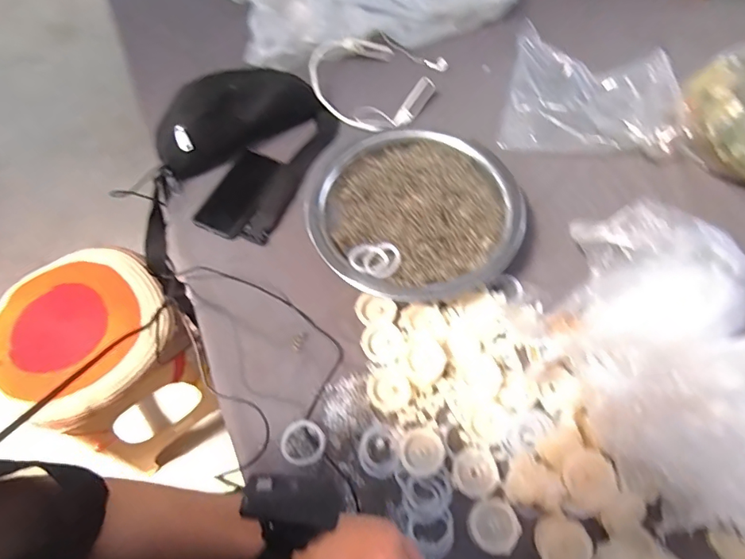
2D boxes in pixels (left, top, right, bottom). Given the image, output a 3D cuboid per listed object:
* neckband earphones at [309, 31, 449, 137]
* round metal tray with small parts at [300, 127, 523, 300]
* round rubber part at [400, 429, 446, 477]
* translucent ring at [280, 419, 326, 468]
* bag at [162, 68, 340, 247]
[{"bbox_3d":[0.010,-0.379,0.860,0.207,0.038,0.233,31,66,13],"label":"neckband earphones"},{"bbox_3d":[0.060,-0.098,0.701,0.292,0.074,0.280,1,63,-2],"label":"round metal tray with small parts"},{"bbox_3d":[0.062,0.213,0.578,0.052,0.016,0.052,-11,63,-10],"label":"round rubber part"},{"bbox_3d":[-0.086,0.204,0.587,0.055,0.004,0.055,1,63,-2],"label":"translucent ring"},{"bbox_3d":[-0.219,-0.227,0.769,0.251,0.080,0.297,24,65,10],"label":"bag"}]

